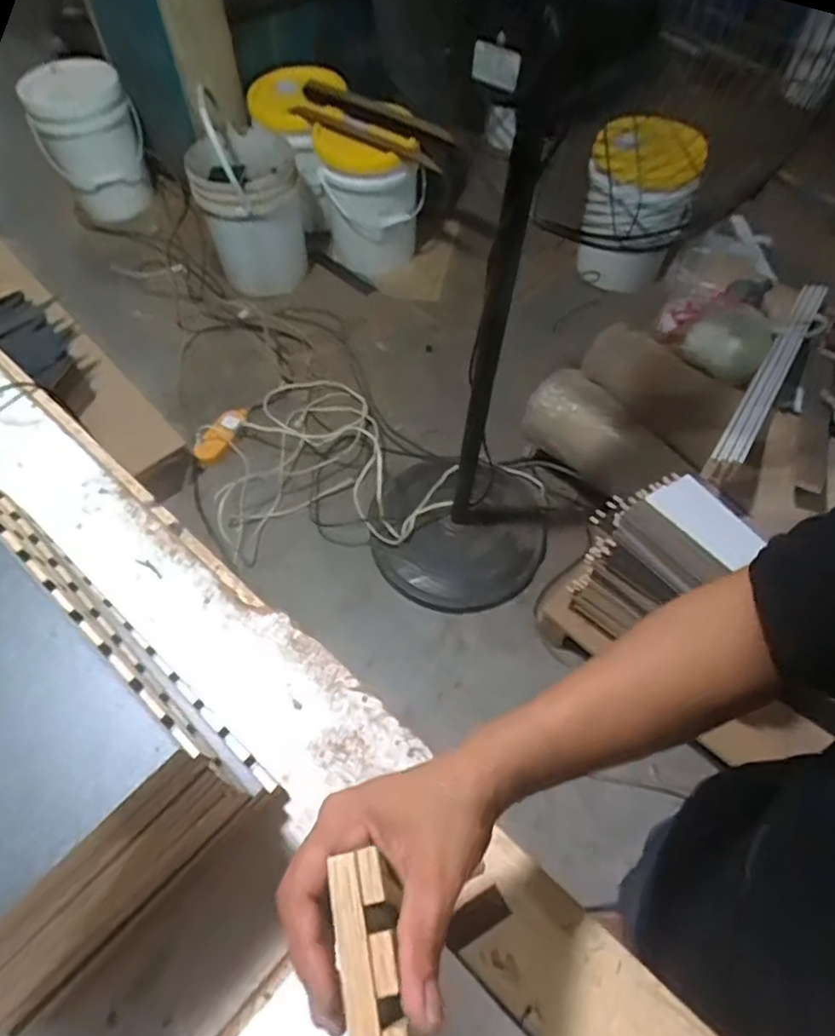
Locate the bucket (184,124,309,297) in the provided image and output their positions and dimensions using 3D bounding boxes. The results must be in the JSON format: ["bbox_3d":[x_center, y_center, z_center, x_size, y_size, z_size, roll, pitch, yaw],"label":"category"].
[{"bbox_3d":[-0.458,-0.857,1.729,0.277,0.374,0.290,0,57,0],"label":"bucket"}]

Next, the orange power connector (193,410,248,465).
[{"bbox_3d":[-0.499,-0.214,1.593,0.068,0.046,0.180,33,81,18],"label":"orange power connector"}]

